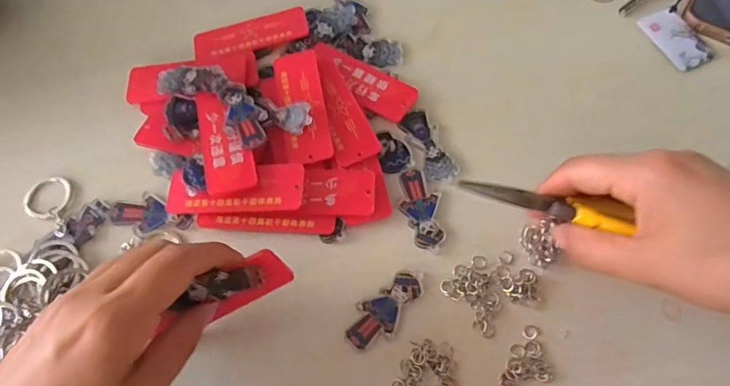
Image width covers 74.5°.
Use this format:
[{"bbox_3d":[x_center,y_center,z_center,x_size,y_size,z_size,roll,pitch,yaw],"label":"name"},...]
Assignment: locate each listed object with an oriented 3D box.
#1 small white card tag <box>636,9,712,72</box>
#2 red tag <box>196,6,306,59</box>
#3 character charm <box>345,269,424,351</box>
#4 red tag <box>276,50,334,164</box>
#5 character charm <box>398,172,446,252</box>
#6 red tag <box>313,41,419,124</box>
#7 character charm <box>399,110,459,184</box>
[{"bbox_3d":[0.217,-0.108,0.334,0.030,0.004,0.049,-22,65,-8],"label":"small white card tag"},{"bbox_3d":[-0.083,-0.116,0.349,0.082,0.005,0.030,-12,64,-3],"label":"red tag"},{"bbox_3d":[0.011,0.064,0.266,0.023,0.004,0.052,41,73,20],"label":"character charm"},{"bbox_3d":[-0.041,-0.058,0.316,0.028,0.004,0.086,-11,65,1],"label":"red tag"},{"bbox_3d":[0.034,0.009,0.290,0.024,0.004,0.052,-4,64,1],"label":"character charm"},{"bbox_3d":[-0.004,-0.077,0.328,0.080,0.006,0.032,29,69,13],"label":"red tag"},{"bbox_3d":[0.041,-0.031,0.308,0.021,0.004,0.053,-20,65,-7],"label":"character charm"}]

